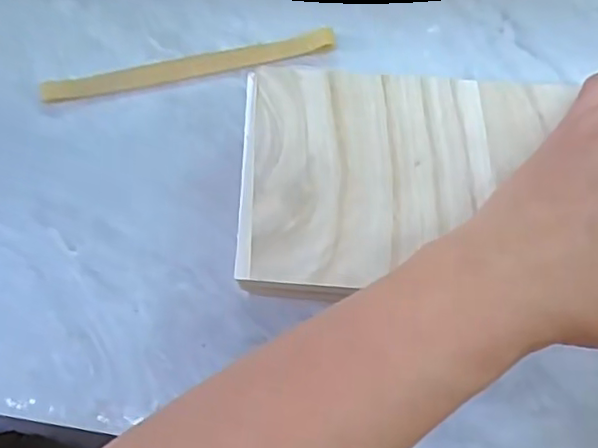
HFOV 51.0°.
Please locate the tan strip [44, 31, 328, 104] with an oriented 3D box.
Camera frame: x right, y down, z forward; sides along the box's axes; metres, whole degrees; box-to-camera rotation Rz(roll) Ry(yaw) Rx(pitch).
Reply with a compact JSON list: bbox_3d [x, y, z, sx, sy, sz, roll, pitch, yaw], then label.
[{"bbox_3d":[-0.063,-0.091,0.359,0.165,0.010,0.015,-10,79,-1],"label":"tan strip"}]

